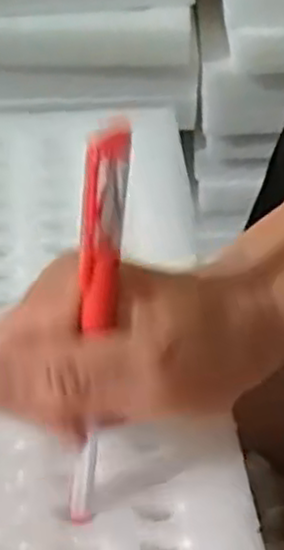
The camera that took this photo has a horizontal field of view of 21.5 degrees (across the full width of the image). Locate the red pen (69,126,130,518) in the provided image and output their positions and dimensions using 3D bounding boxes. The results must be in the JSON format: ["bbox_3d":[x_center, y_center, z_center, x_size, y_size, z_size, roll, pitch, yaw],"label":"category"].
[{"bbox_3d":[-0.015,0.024,0.246,0.012,0.142,0.017,6,27,5],"label":"red pen"}]

